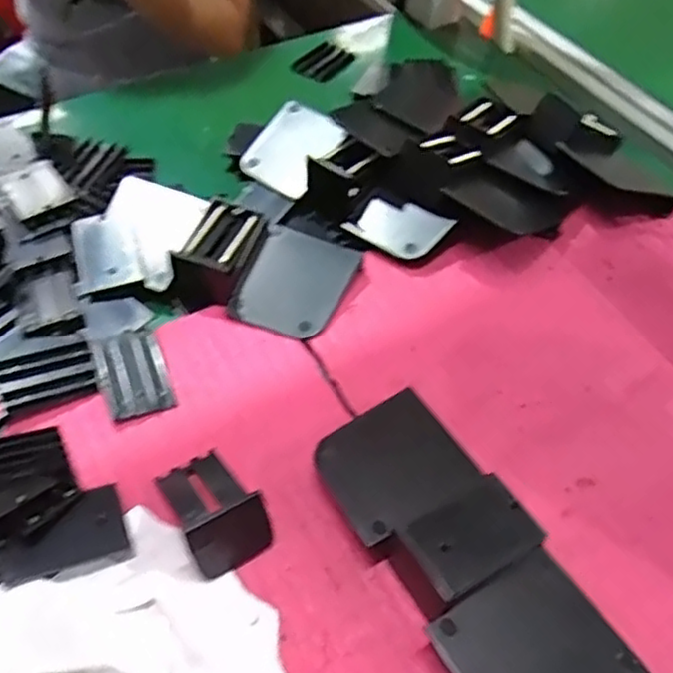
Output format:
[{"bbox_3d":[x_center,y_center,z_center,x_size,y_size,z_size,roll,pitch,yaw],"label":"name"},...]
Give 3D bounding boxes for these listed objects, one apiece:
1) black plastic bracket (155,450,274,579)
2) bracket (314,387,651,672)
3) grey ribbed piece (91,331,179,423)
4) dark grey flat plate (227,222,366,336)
[{"bbox_3d":[-0.059,0.078,0.332,0.037,0.027,0.060,-23,55,-20],"label":"black plastic bracket"},{"bbox_3d":[0.055,0.099,0.321,0.069,0.029,0.161,-25,56,-22],"label":"bracket"},{"bbox_3d":[-0.113,0.019,0.390,0.035,0.010,0.053,-17,53,-16],"label":"grey ribbed piece"},{"bbox_3d":[-0.027,-0.033,0.433,0.064,0.011,0.072,21,65,5],"label":"dark grey flat plate"}]

